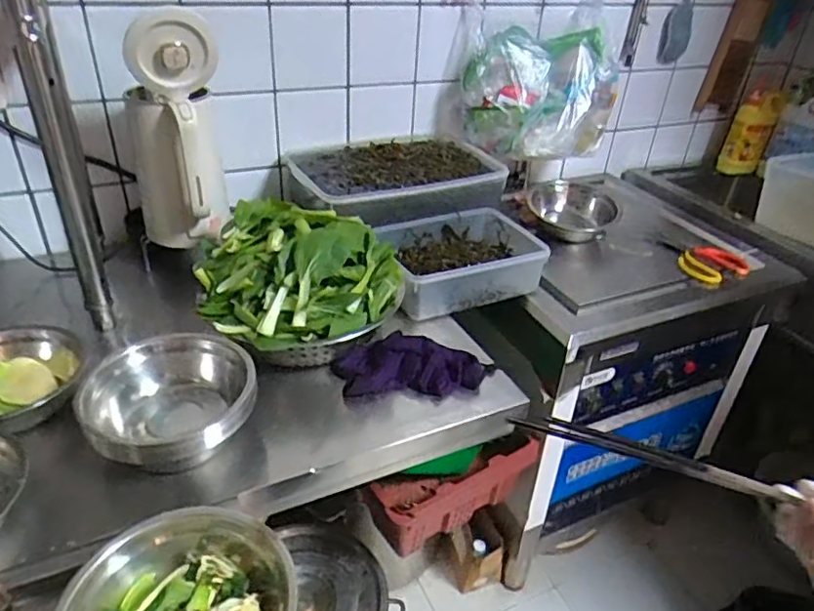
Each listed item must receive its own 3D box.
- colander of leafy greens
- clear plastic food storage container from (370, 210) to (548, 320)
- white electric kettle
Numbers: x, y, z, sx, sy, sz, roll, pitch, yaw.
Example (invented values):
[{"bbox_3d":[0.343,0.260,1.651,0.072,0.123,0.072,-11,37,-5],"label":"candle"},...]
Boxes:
[{"bbox_3d":[-0.155,-0.042,0.873,0.289,0.154,0.252,-5,34,-13],"label":"colander of leafy greens"},{"bbox_3d":[0.101,-0.080,1.055,0.279,0.095,0.200,-8,35,-18],"label":"clear plastic food storage container"},{"bbox_3d":[-0.373,-0.273,0.952,0.139,0.363,0.200,-11,36,-21],"label":"white electric kettle"}]

